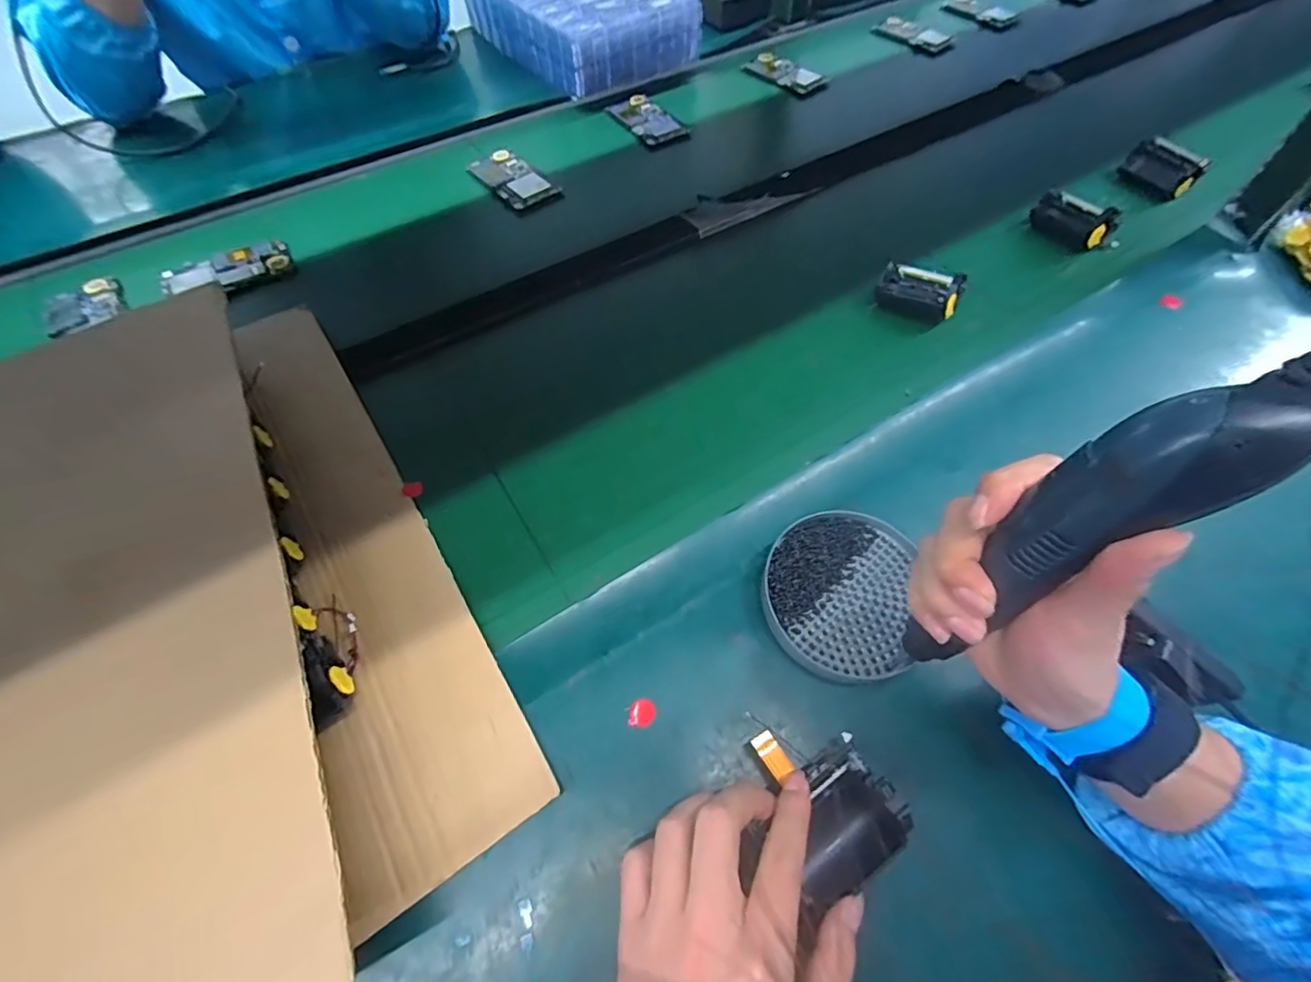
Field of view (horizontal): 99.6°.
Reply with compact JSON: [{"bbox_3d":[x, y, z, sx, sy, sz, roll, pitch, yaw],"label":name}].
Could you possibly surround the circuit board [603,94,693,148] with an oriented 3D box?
[{"bbox_3d":[-0.008,-0.492,0.735,0.070,0.012,0.113,-29,63,-18],"label":"circuit board"}]

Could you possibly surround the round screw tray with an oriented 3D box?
[{"bbox_3d":[0.124,0.068,0.380,0.099,0.016,0.110,13,59,6],"label":"round screw tray"}]

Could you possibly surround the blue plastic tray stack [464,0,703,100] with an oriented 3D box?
[{"bbox_3d":[-0.125,-0.731,0.842,0.215,0.078,0.369,-30,64,-19],"label":"blue plastic tray stack"}]

